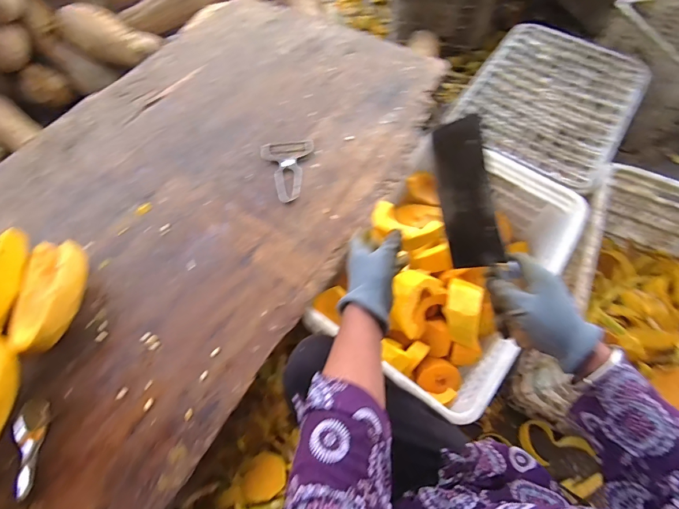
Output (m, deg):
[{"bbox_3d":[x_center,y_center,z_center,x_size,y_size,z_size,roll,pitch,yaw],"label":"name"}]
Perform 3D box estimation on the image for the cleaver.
[{"bbox_3d":[0.161,-0.032,0.434,0.026,0.069,0.242,-21,100,-34],"label":"cleaver"}]

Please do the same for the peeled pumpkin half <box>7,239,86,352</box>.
[{"bbox_3d":[-0.452,0.058,0.582,0.106,0.079,0.182,-10,64,-5],"label":"peeled pumpkin half"}]

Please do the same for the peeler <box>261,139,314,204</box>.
[{"bbox_3d":[-0.102,-0.162,0.715,0.101,0.010,0.142,-2,63,-2],"label":"peeler"}]

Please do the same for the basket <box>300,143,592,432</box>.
[{"bbox_3d":[0.217,0.027,0.732,0.310,0.176,0.513,35,68,16],"label":"basket"}]

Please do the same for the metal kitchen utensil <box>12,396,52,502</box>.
[{"bbox_3d":[-0.436,0.266,0.509,0.040,0.022,0.124,-11,64,-6],"label":"metal kitchen utensil"}]

